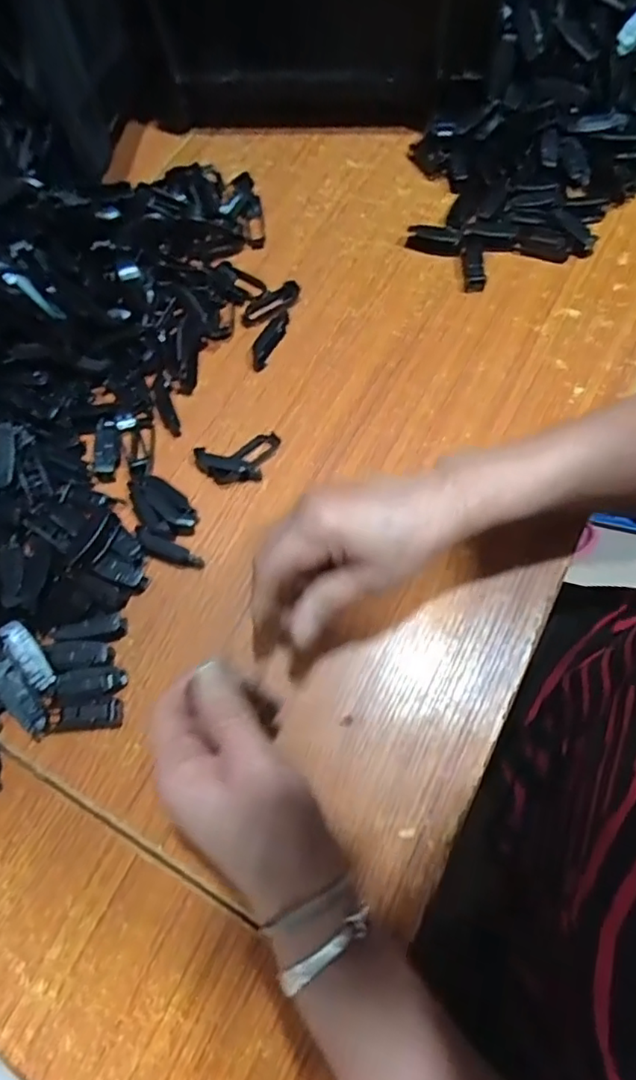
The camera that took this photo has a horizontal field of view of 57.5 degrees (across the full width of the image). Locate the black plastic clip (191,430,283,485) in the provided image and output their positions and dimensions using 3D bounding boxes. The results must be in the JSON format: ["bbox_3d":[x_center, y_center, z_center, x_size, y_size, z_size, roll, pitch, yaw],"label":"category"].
[{"bbox_3d":[-0.059,-0.061,0.444,0.065,0.017,0.034,-18,66,-3],"label":"black plastic clip"}]

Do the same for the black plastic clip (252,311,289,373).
[{"bbox_3d":[-0.041,-0.169,0.488,0.016,0.016,0.057,16,69,11],"label":"black plastic clip"}]

